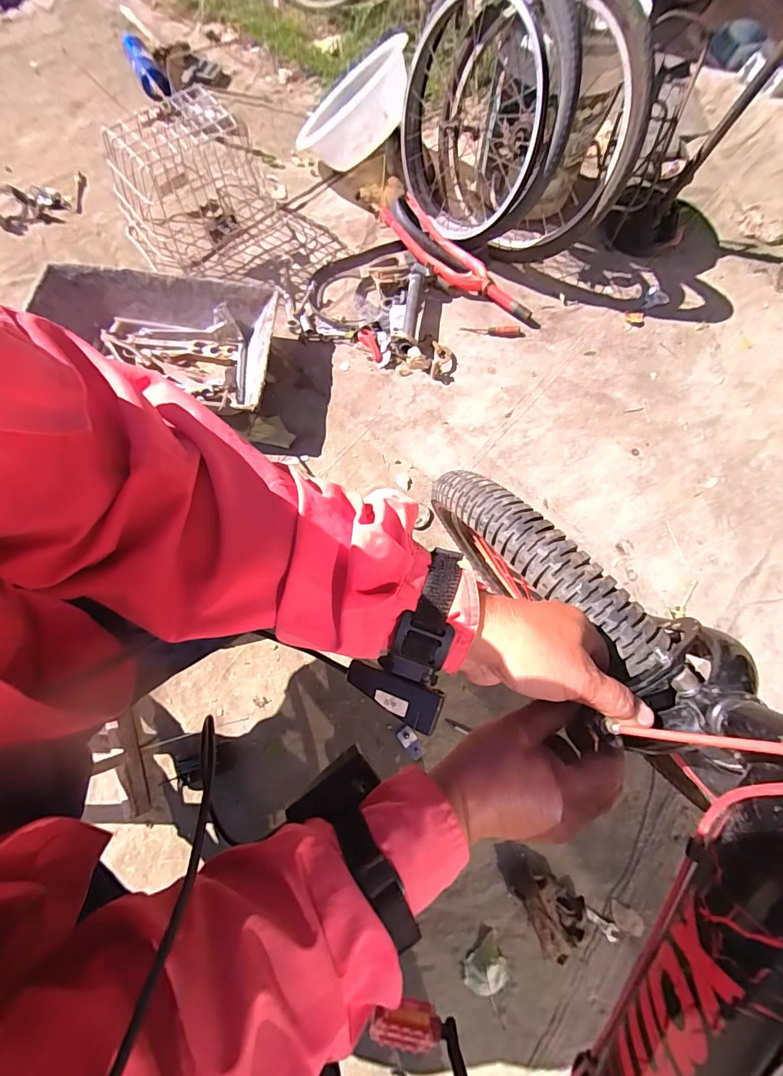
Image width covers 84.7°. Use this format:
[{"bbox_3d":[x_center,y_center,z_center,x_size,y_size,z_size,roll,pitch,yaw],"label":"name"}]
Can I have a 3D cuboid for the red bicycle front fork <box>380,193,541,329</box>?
[{"bbox_3d":[0.161,-0.681,1.081,0.119,0.053,0.497,-40,78,-16],"label":"red bicycle front fork"}]

